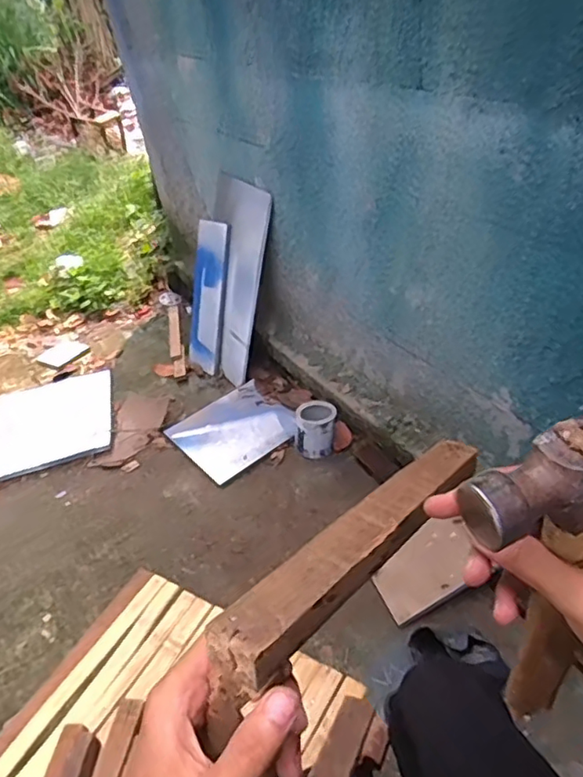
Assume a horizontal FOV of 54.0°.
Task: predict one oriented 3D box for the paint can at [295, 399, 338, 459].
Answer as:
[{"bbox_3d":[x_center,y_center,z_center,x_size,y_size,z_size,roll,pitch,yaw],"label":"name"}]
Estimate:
[{"bbox_3d":[0.071,0.120,1.668,0.124,0.121,0.110,-4,38,7],"label":"paint can"}]

